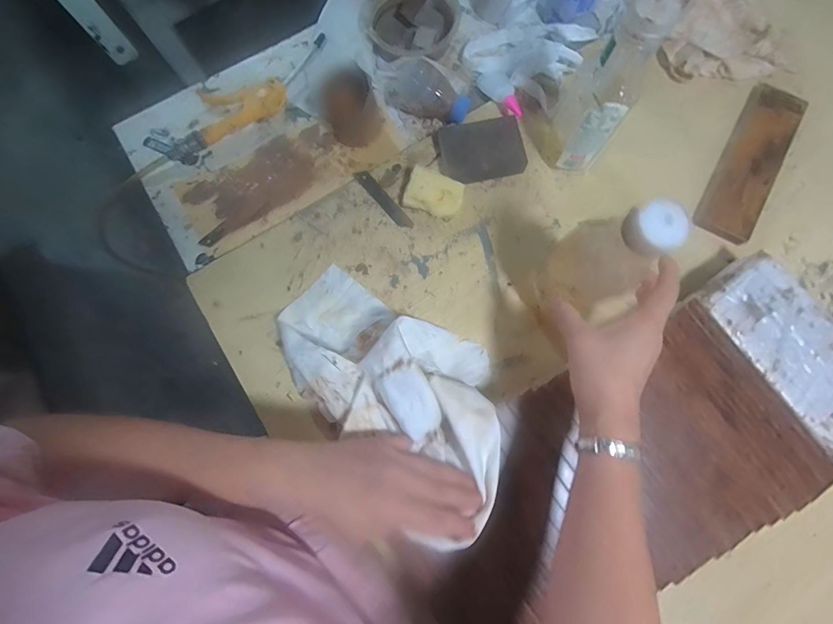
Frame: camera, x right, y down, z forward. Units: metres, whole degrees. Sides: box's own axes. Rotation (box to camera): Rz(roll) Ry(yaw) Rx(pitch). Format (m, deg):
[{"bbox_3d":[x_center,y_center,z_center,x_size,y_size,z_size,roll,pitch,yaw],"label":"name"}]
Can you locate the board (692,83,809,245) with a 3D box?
[{"bbox_3d":[0.423,-0.186,0.494,0.076,0.014,0.213,29,81,5],"label":"board"}]

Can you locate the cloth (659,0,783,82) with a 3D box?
[{"bbox_3d":[0.390,-0.403,0.521,0.140,0.034,0.193,-2,80,0],"label":"cloth"}]

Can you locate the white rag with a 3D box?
[{"bbox_3d":[-0.028,0.063,0.417,0.286,0.102,0.160,41,82,7],"label":"white rag"}]

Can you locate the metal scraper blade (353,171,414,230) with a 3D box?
[{"bbox_3d":[-0.041,-0.142,0.500,0.016,0.004,0.099,-39,82,-6],"label":"metal scraper blade"}]

